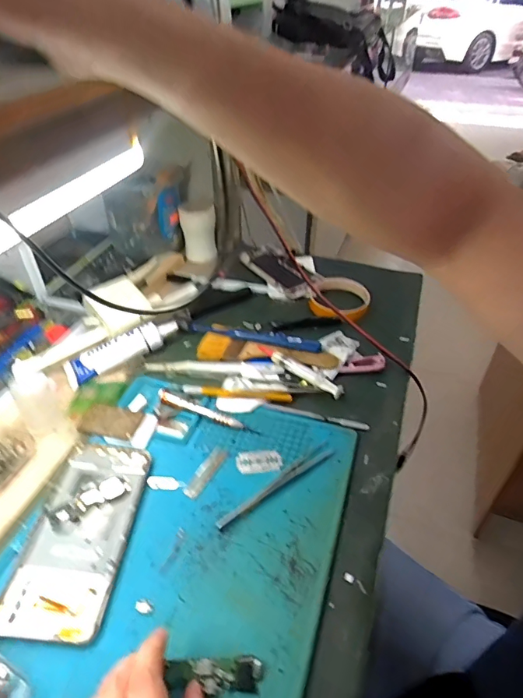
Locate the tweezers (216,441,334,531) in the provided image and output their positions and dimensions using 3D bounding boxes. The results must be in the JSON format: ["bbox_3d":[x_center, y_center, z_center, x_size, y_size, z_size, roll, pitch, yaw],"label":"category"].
[{"bbox_3d":[0.014,0.123,0.422,0.131,0.005,0.016,-26,47,-27],"label":"tweezers"}]

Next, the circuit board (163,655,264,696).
[{"bbox_3d":[-0.031,0.215,0.303,0.061,0.004,0.019,1,41,1],"label":"circuit board"}]

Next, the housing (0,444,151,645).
[{"bbox_3d":[-0.148,0.149,0.383,0.075,0.009,0.164,3,41,3],"label":"housing"}]

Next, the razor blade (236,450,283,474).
[{"bbox_3d":[-0.003,0.107,0.438,0.042,0.004,0.023,-5,41,-6],"label":"razor blade"}]

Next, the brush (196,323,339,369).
[{"bbox_3d":[0.004,0.005,0.547,0.164,0.010,0.058,16,43,17],"label":"brush"}]

